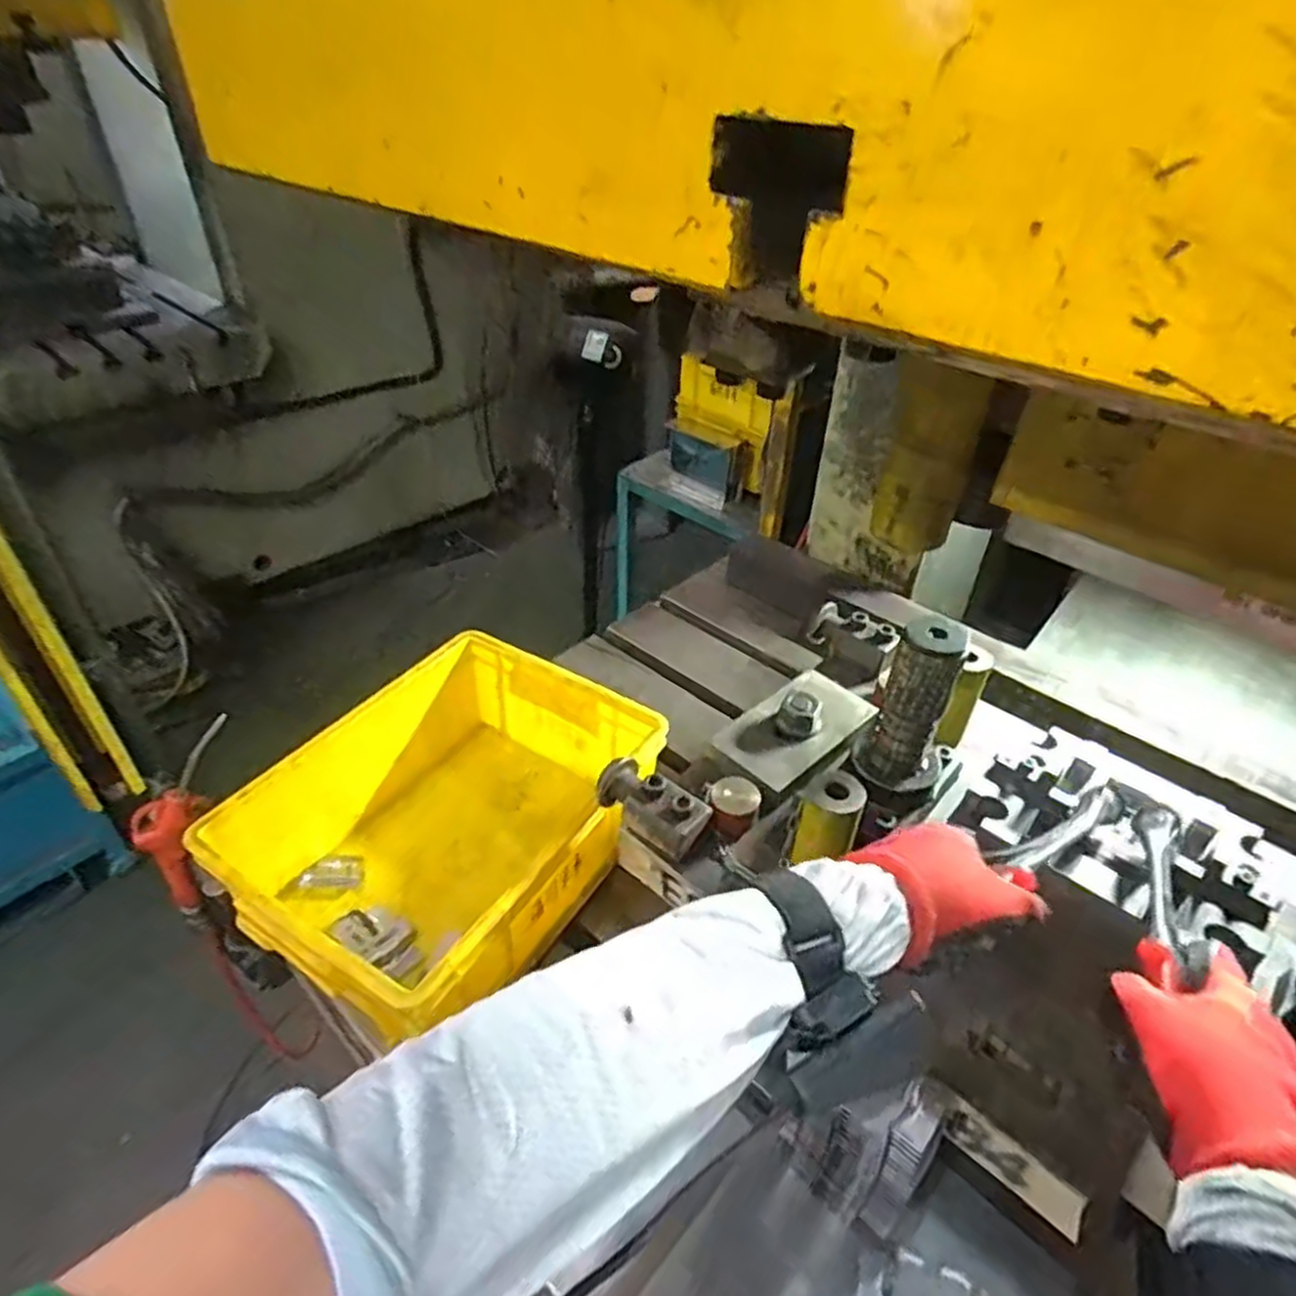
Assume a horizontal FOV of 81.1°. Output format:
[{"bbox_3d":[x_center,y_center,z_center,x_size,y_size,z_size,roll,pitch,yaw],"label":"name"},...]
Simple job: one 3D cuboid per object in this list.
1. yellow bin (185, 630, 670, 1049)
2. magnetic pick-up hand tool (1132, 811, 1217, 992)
[{"bbox_3d":[-0.176,0.161,0.698,0.260,0.133,0.346,25,43,26],"label":"yellow bin"},{"bbox_3d":[0.311,0.140,0.449,0.033,0.017,0.126,17,37,17],"label":"magnetic pick-up hand tool"}]

